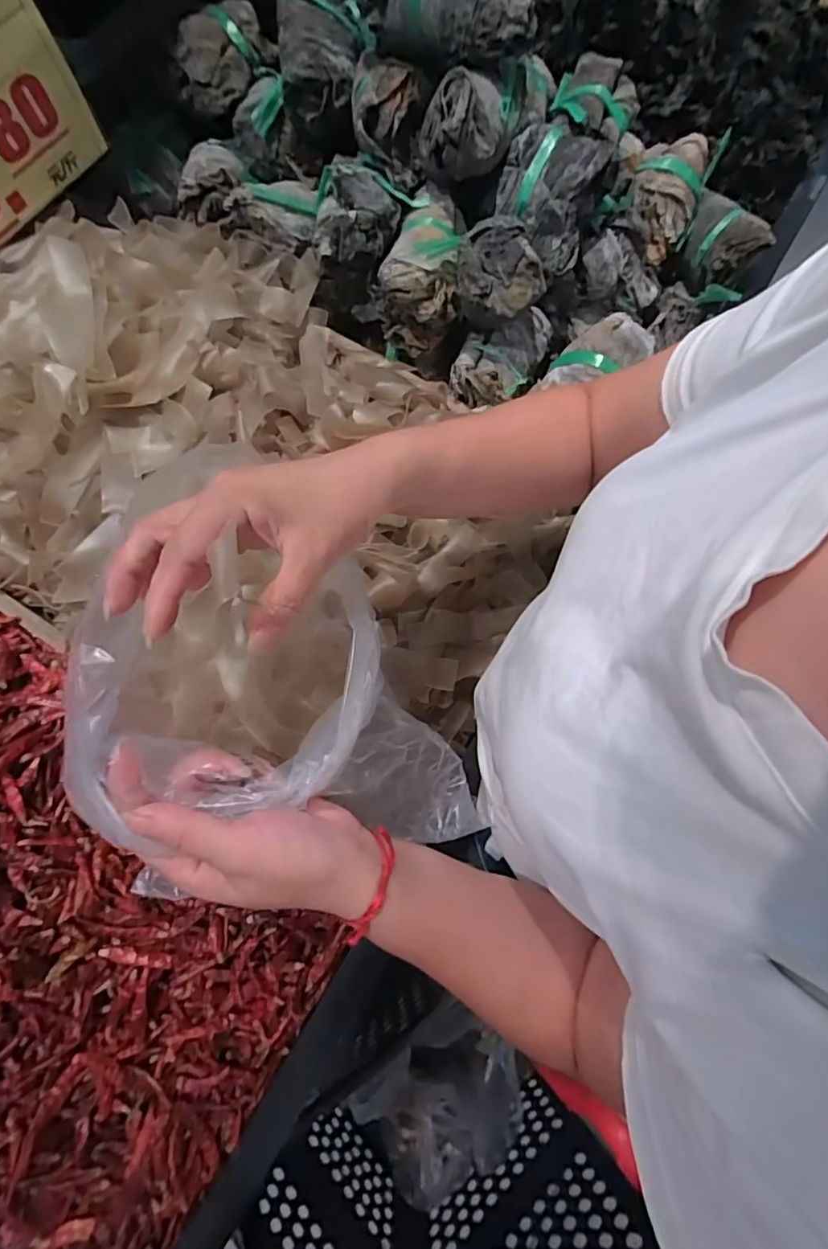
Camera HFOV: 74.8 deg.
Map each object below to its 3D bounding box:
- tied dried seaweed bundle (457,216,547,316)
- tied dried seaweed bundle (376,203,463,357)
[{"bbox_3d":[0.078,-0.320,0.488,0.080,0.049,0.061,11,72,1],"label":"tied dried seaweed bundle"},{"bbox_3d":[0.004,-0.341,0.535,0.079,0.095,0.104,4,72,-1],"label":"tied dried seaweed bundle"}]

